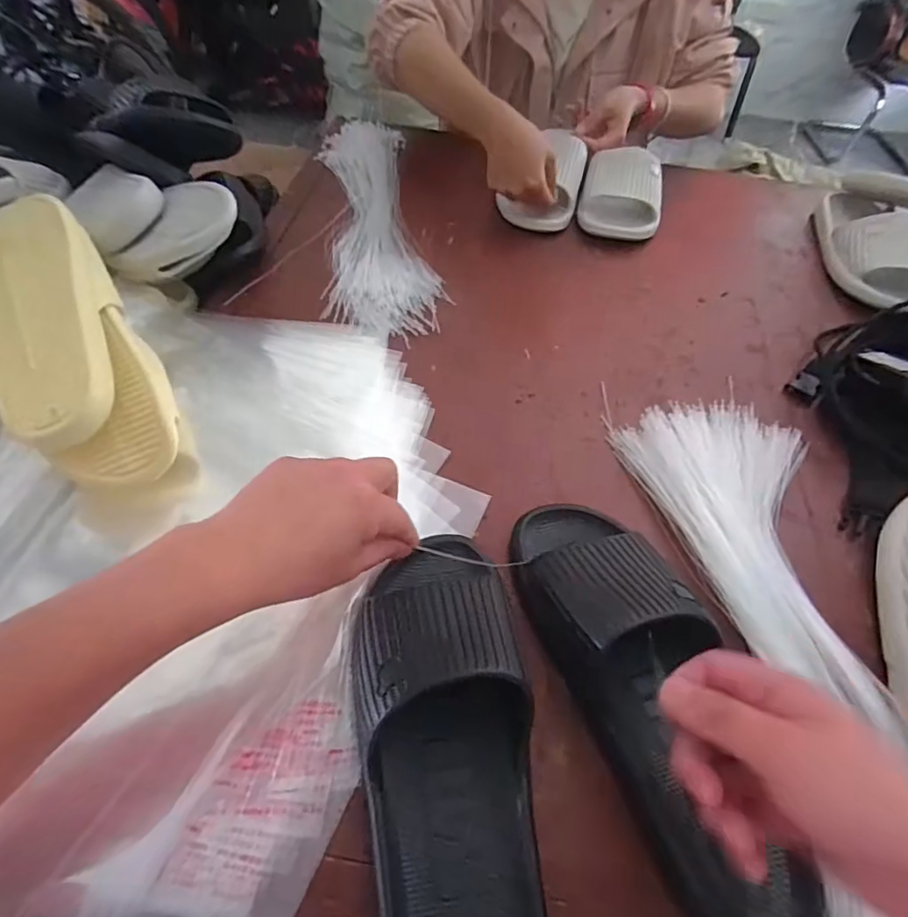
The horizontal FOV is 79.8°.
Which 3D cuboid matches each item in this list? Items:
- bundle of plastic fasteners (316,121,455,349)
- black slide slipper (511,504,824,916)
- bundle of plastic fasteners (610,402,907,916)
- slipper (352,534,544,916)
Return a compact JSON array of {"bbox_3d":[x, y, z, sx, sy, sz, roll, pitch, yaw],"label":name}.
[{"bbox_3d":[-0.102,-0.318,0.707,0.130,0.022,0.471,-5,53,-9],"label":"bundle of plastic fasteners"},{"bbox_3d":[0.120,0.134,0.337,0.099,0.075,0.280,-9,54,-12],"label":"black slide slipper"},{"bbox_3d":[0.239,0.130,0.383,0.173,0.050,0.445,3,53,-2],"label":"bundle of plastic fasteners"},{"bbox_3d":[-0.006,0.169,0.323,0.103,0.061,0.272,1,53,-4],"label":"slipper"}]

